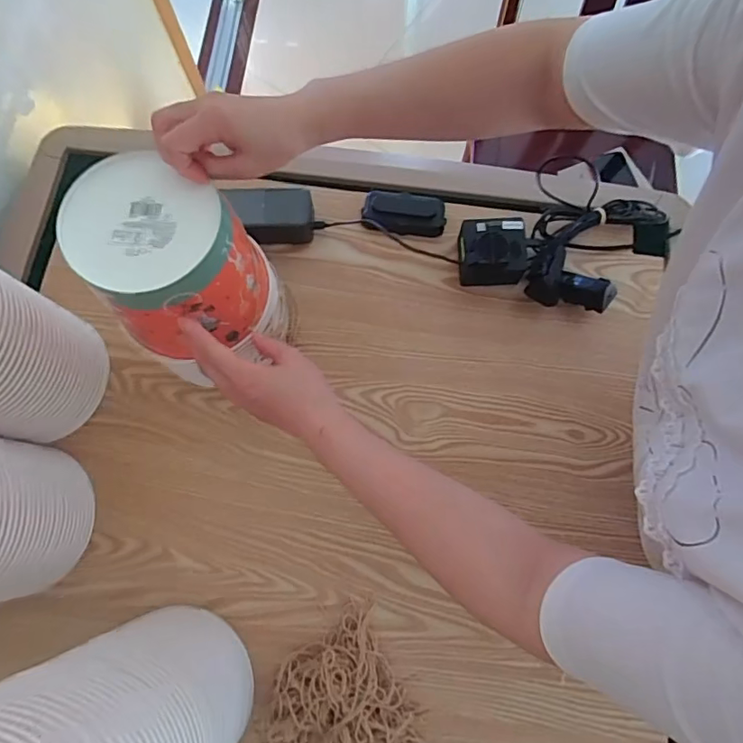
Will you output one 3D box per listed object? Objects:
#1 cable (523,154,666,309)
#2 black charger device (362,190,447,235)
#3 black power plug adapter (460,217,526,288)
[{"bbox_3d":[0.297,-0.174,0.644,0.180,0.057,0.209,10,75,1],"label":"cable"},{"bbox_3d":[0.042,-0.208,0.664,0.105,0.029,0.058,1,75,-1],"label":"black charger device"},{"bbox_3d":[0.153,-0.151,0.641,0.081,0.059,0.072,0,75,-1],"label":"black power plug adapter"}]

